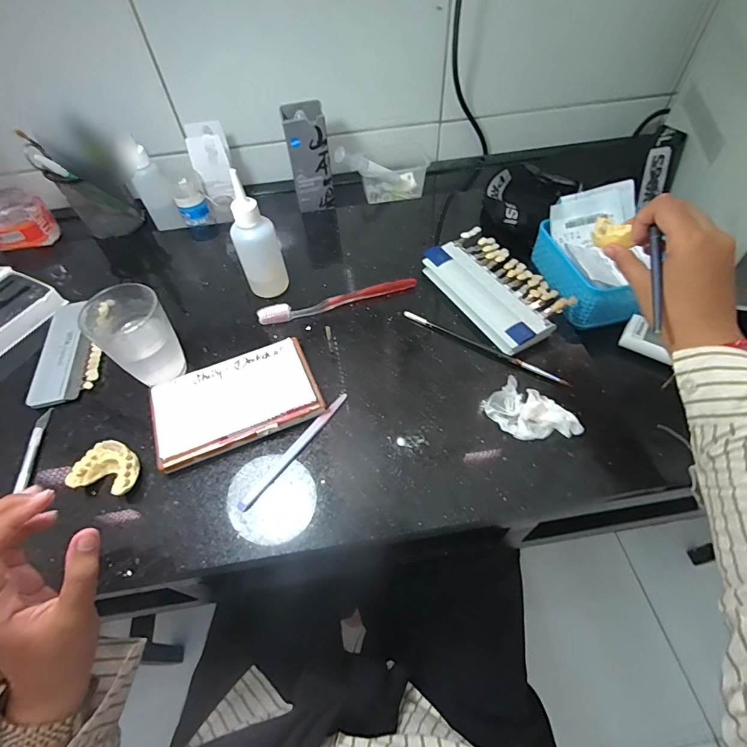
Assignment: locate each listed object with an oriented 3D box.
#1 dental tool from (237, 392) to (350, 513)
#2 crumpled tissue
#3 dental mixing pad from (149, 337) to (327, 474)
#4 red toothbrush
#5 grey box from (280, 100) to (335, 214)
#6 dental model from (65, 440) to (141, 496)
[{"bbox_3d":[-0.071,0.068,0.375,0.011,0.007,0.138,29,62,24],"label":"dental tool"},{"bbox_3d":[0.147,0.039,0.379,0.053,0.016,0.078,-38,59,-20],"label":"crumpled tissue"},{"bbox_3d":[-0.134,0.025,0.398,0.153,0.019,0.092,-22,55,-10],"label":"dental mixing pad"},{"bbox_3d":[-0.042,-0.088,0.486,0.190,0.013,0.019,-16,54,-6],"label":"red toothbrush"},{"bbox_3d":[-0.090,-0.303,0.581,0.056,0.127,0.051,-7,54,-2],"label":"grey box"},{"bbox_3d":[-0.232,0.087,0.363,0.049,0.030,0.044,12,56,14],"label":"dental model"}]

